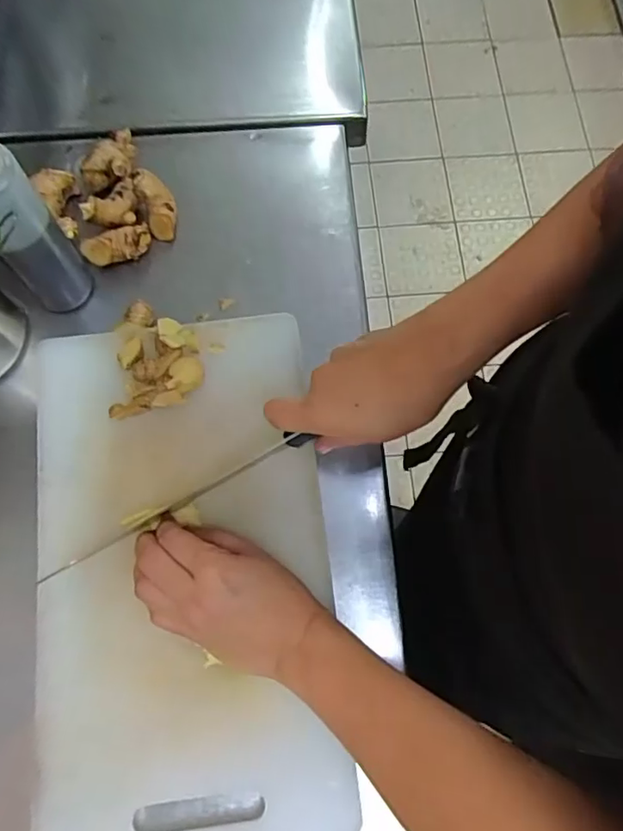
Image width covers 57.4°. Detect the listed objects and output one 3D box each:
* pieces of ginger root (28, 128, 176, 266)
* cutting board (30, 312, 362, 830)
[{"bbox_3d":[-0.172,-0.181,0.488,0.091,0.039,0.097,-34,76,-10],"label":"pieces of ginger root"},{"bbox_3d":[-0.093,0.105,0.411,0.203,0.025,0.363,-6,73,-3],"label":"cutting board"}]

